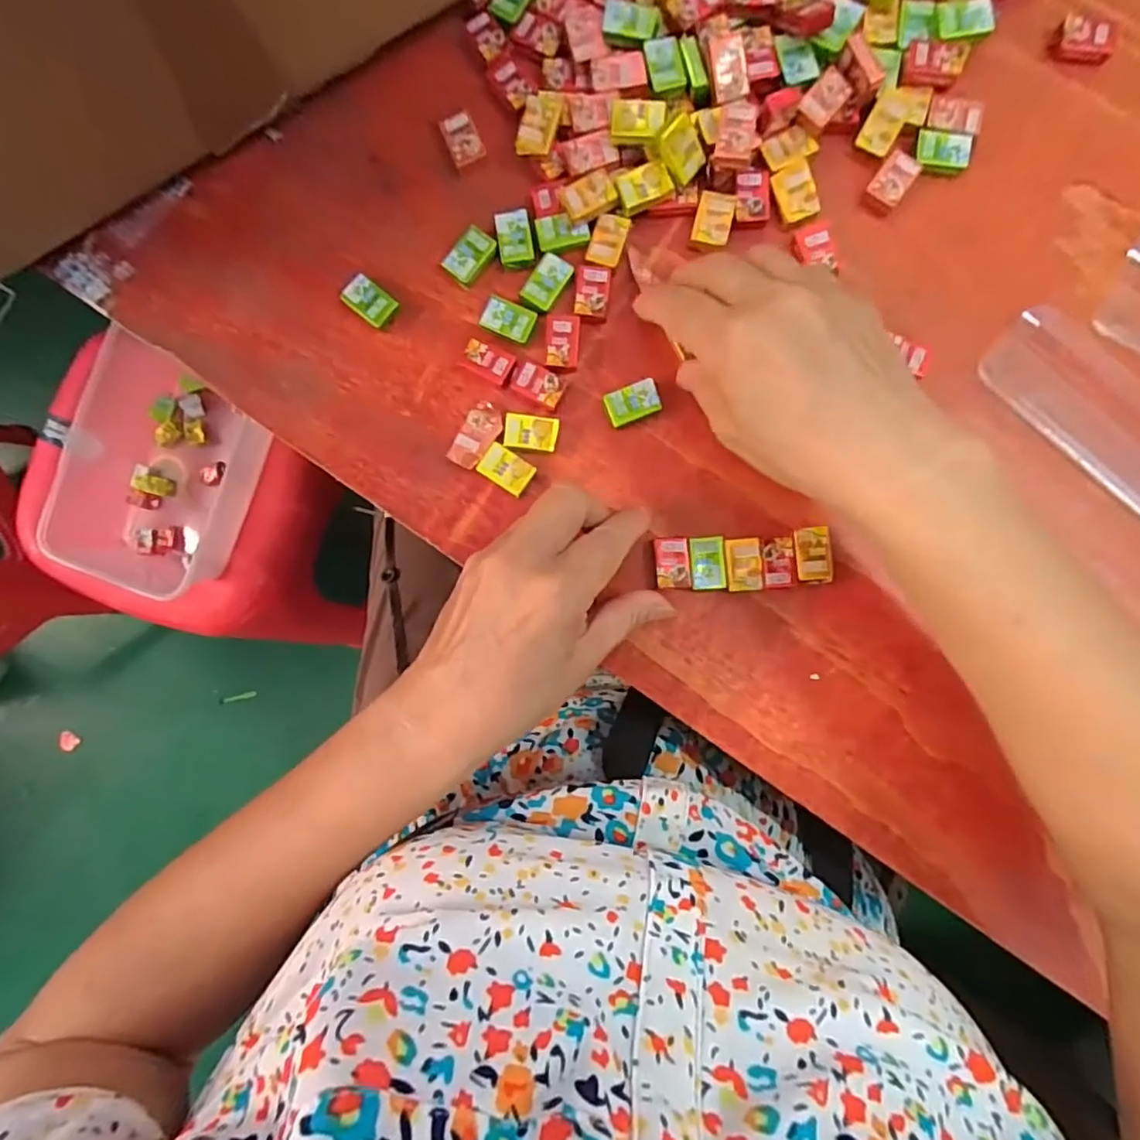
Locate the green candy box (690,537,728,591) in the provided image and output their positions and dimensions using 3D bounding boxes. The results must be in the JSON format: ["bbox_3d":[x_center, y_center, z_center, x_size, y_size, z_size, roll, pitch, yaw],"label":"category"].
[{"bbox_3d":[0.068,-0.003,0.297,0.017,0.004,0.026,-3,89,3],"label":"green candy box"}]

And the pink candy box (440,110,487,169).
[{"bbox_3d":[-0.054,-0.216,0.302,0.016,0.004,0.025,-24,89,2],"label":"pink candy box"}]

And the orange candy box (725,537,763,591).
[{"bbox_3d":[0.085,-0.002,0.296,0.017,0.005,0.025,-3,89,3],"label":"orange candy box"}]

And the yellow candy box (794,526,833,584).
[{"bbox_3d":[0.119,-0.007,0.296,0.018,0.006,0.028,-5,89,3],"label":"yellow candy box"}]

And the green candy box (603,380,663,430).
[{"bbox_3d":[0.031,-0.082,0.301,0.026,0.009,0.017,-21,89,2],"label":"green candy box"}]

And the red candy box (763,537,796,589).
[{"bbox_3d":[0.102,-0.003,0.295,0.015,0.005,0.025,-2,89,3],"label":"red candy box"}]

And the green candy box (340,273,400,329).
[{"bbox_3d":[-0.101,-0.135,0.305,0.025,0.008,0.017,38,91,2],"label":"green candy box"}]

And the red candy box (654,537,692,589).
[{"bbox_3d":[0.050,-0.003,0.297,0.017,0.006,0.025,-3,89,3],"label":"red candy box"}]

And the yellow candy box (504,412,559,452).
[{"bbox_3d":[-0.019,-0.069,0.301,0.026,0.005,0.018,6,90,3],"label":"yellow candy box"}]

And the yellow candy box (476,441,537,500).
[{"bbox_3d":[-0.032,-0.050,0.300,0.026,0.004,0.018,33,91,2],"label":"yellow candy box"}]

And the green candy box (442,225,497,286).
[{"bbox_3d":[-0.050,-0.157,0.303,0.017,0.008,0.027,39,91,2],"label":"green candy box"}]

